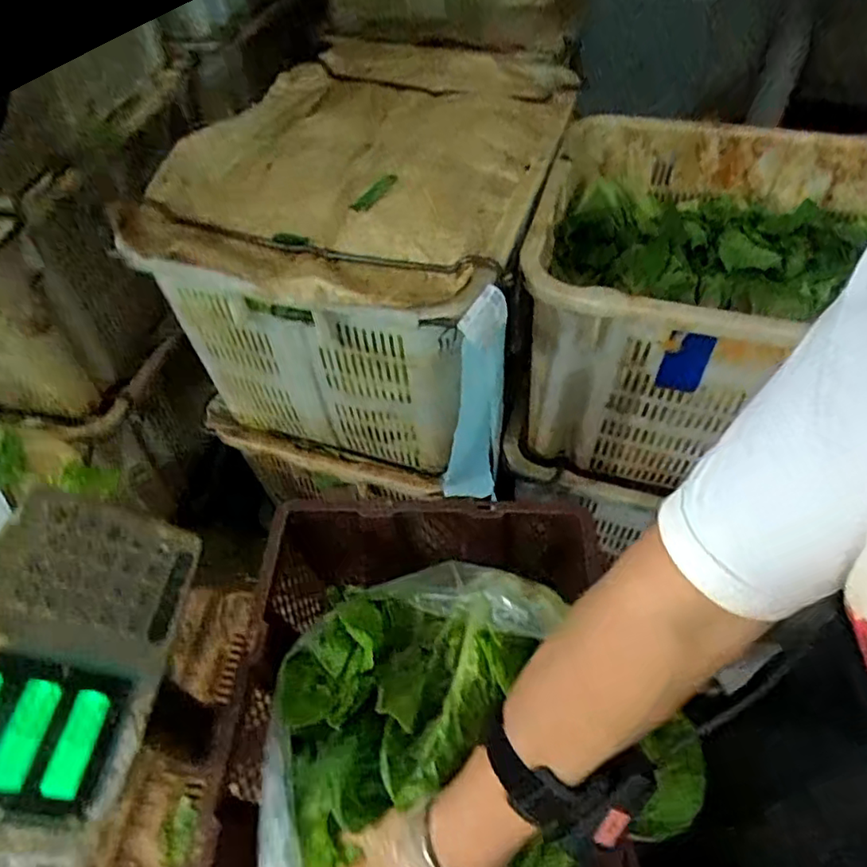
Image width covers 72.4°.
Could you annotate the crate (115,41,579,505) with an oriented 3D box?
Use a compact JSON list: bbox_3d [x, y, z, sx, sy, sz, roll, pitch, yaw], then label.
[{"bbox_3d":[-0.065,-0.290,0.985,0.479,0.405,0.719,13,52,13],"label":"crate"}]

